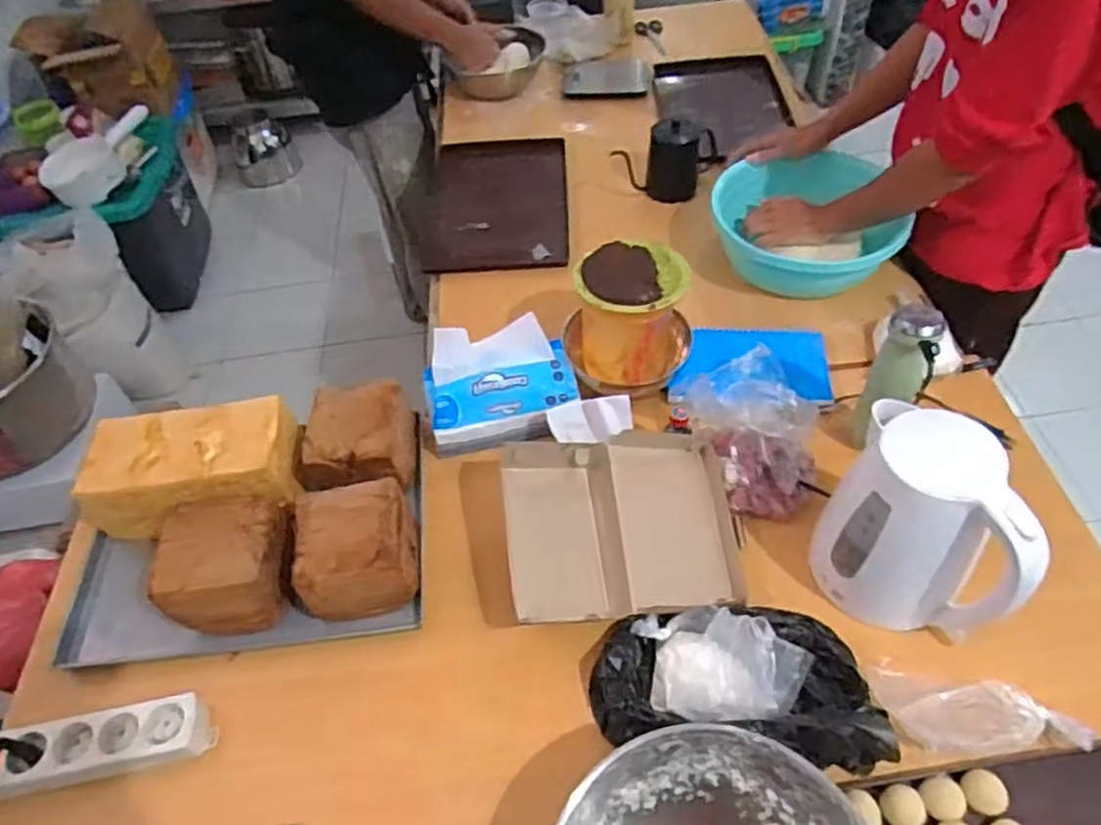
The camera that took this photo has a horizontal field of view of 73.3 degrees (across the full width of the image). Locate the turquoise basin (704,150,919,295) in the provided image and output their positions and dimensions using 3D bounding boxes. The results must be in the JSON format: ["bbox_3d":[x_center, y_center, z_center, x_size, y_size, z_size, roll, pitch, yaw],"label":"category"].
[{"bbox_3d":[0.362,-0.272,1.074,0.239,0.088,0.250,-2,51,3],"label":"turquoise basin"}]

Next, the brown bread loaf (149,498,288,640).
[{"bbox_3d":[-0.346,0.172,0.802,0.116,0.106,0.139,-7,51,-1],"label":"brown bread loaf"}]

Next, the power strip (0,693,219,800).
[{"bbox_3d":[-0.453,0.328,0.720,0.234,0.042,0.062,-12,51,-5],"label":"power strip"}]

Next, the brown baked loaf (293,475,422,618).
[{"bbox_3d":[-0.206,0.161,0.806,0.115,0.108,0.140,-10,51,-4],"label":"brown baked loaf"}]

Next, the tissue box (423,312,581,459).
[{"bbox_3d":[-0.062,-0.035,0.930,0.181,0.096,0.119,-9,51,-2],"label":"tissue box"}]

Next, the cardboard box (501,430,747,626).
[{"bbox_3d":[0.076,0.126,0.834,0.254,0.048,0.206,-4,66,-7],"label":"cardboard box"}]

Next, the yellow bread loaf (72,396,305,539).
[{"bbox_3d":[-0.425,0.064,0.879,0.245,0.094,0.140,-9,51,-3],"label":"yellow bread loaf"}]

